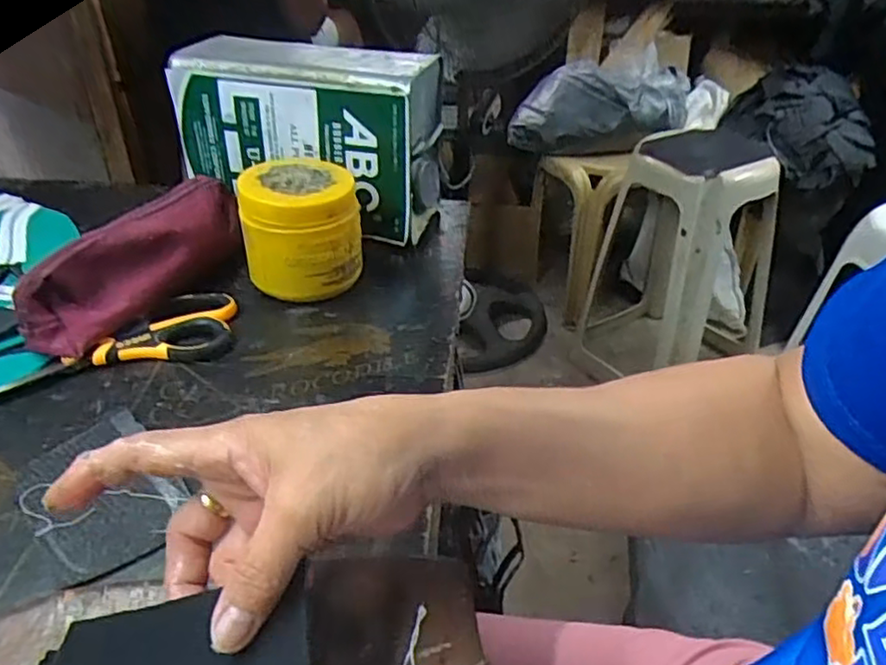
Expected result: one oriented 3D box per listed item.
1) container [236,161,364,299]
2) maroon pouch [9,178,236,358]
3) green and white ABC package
[{"bbox_3d":[-0.115,-0.084,0.559,0.093,0.095,0.086,-4,35,-7],"label":"container"},{"bbox_3d":[-0.229,-0.067,0.540,0.058,0.056,0.224,11,36,15],"label":"maroon pouch"},{"bbox_3d":[-0.127,-0.181,0.642,0.233,0.155,0.095,9,36,12],"label":"green and white ABC package"}]

